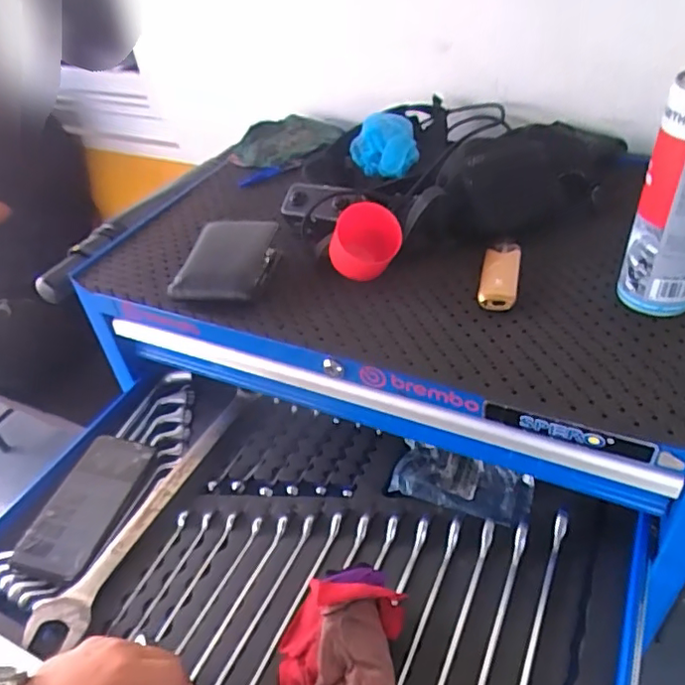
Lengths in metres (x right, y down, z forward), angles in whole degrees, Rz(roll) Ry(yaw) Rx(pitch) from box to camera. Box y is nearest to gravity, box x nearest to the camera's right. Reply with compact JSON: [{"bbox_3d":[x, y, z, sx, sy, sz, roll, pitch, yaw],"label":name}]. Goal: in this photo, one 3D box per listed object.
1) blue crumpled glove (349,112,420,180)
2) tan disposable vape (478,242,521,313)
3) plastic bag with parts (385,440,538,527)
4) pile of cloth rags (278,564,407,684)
[{"bbox_3d":[0.052,-0.243,0.731,0.080,0.055,0.081,-6,40,1],"label":"blue crumpled glove"},{"bbox_3d":[0.153,-0.065,0.568,0.035,0.017,0.087,7,42,16],"label":"tan disposable vape"},{"bbox_3d":[0.120,0.144,0.592,0.135,0.021,0.073,12,44,21],"label":"plastic bag with parts"},{"bbox_3d":[-0.003,0.252,0.439,0.097,0.061,0.151,-3,40,4],"label":"pile of cloth rags"}]

